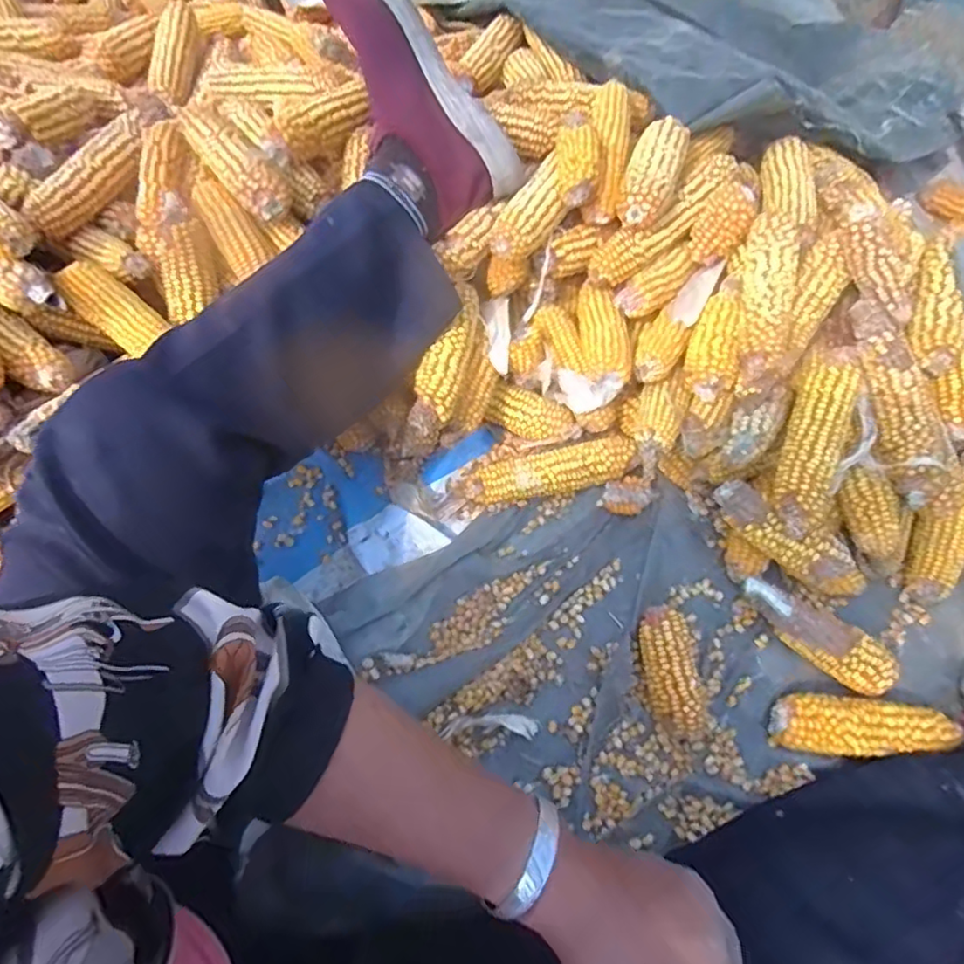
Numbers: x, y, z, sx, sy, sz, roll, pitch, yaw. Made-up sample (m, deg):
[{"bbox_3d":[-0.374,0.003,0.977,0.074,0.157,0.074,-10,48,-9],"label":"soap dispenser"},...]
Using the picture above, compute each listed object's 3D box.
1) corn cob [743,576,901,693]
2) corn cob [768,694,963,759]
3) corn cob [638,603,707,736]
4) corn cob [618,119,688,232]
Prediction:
[{"bbox_3d":[0.315,0.148,0.585,0.145,0.052,0.052,32,71,12],"label":"corn cob"},{"bbox_3d":[0.348,0.226,0.560,0.162,0.048,0.050,1,67,0],"label":"corn cob"},{"bbox_3d":[0.179,0.180,0.579,0.049,0.043,0.116,-9,68,-4],"label":"corn cob"},{"bbox_3d":[0.173,-0.309,0.612,0.048,0.041,0.115,19,68,7],"label":"corn cob"}]

